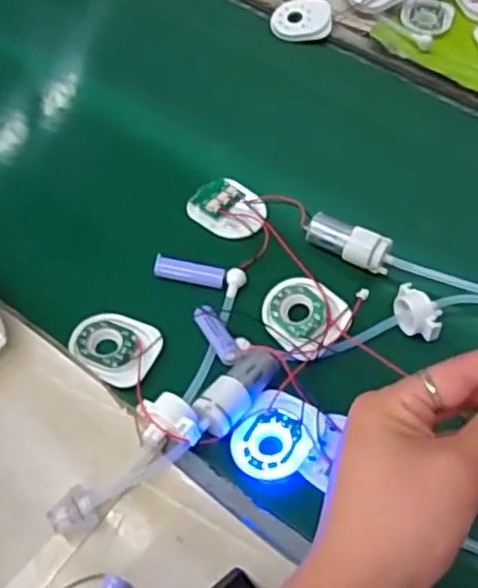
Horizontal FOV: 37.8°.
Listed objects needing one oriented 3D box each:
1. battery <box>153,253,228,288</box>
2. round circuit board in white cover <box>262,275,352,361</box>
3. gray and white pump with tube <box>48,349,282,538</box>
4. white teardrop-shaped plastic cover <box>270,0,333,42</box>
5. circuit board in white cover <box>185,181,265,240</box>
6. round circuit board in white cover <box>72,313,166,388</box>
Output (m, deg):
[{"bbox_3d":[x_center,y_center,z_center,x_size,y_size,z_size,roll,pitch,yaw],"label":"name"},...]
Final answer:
[{"bbox_3d":[-0.034,-0.015,0.490,0.050,0.010,0.016,10,56,8],"label":"battery"},{"bbox_3d":[0.041,0.014,0.460,0.048,0.008,0.060,-41,57,-5],"label":"round circuit board in white cover"},{"bbox_3d":[-0.040,0.078,0.405,0.155,0.023,0.037,-31,60,-19],"label":"gray and white pump with tube"},{"bbox_3d":[0.061,-0.266,0.678,0.059,0.010,0.053,-4,55,-2],"label":"white teardrop-shaped plastic cover"},{"bbox_3d":[-0.008,-0.066,0.528,0.057,0.008,0.048,11,56,8],"label":"circuit board in white cover"},{"bbox_3d":[-0.081,0.035,0.452,0.056,0.008,0.048,17,57,13],"label":"round circuit board in white cover"}]

